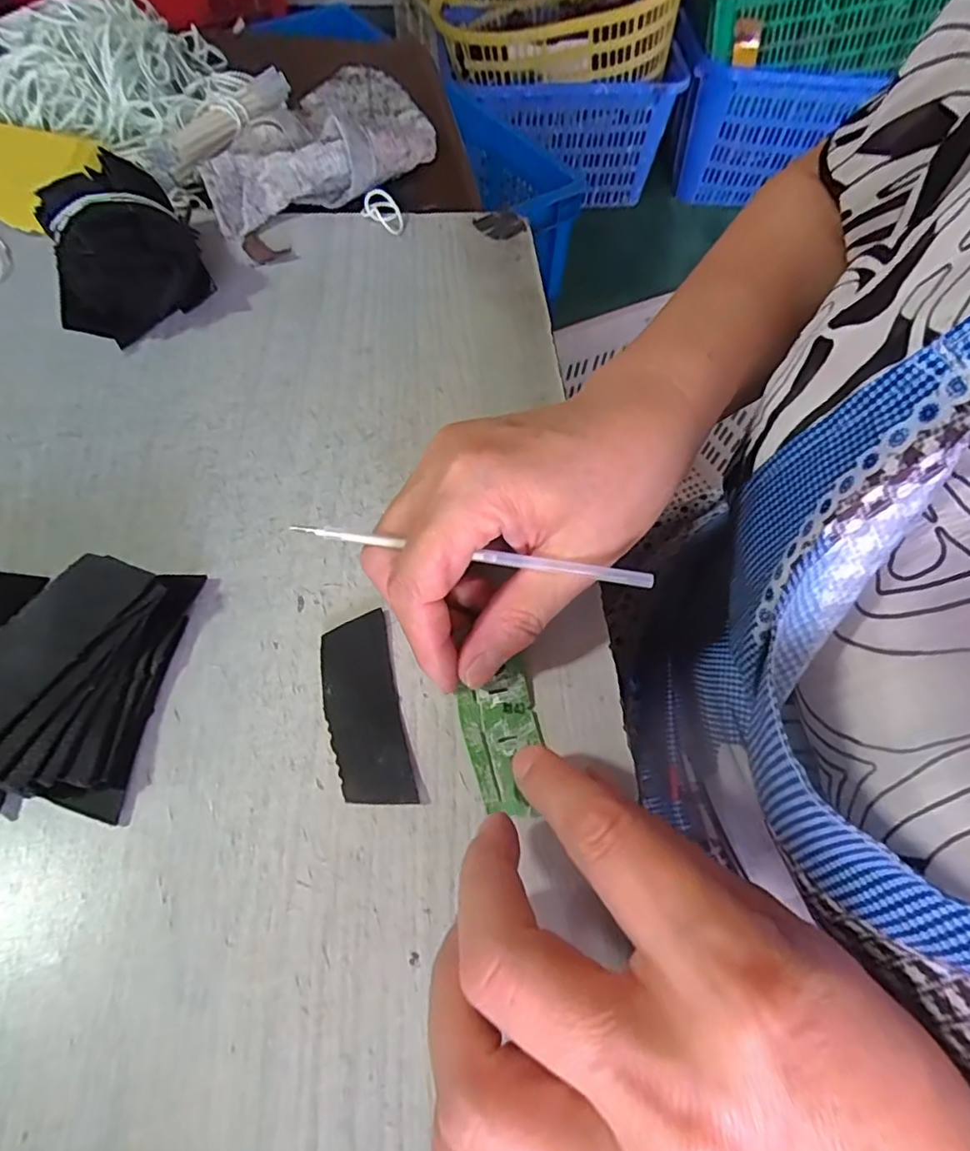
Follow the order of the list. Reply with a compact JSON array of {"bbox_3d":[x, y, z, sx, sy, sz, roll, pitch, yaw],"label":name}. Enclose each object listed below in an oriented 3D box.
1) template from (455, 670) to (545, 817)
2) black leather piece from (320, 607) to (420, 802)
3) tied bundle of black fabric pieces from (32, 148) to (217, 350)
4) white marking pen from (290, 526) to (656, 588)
[{"bbox_3d":[0.008,0.061,0.211,0.027,0.005,0.047,-13,62,-9],"label":"template"},{"bbox_3d":[-0.046,0.049,0.219,0.027,0.004,0.072,-12,62,-9],"label":"black leather piece"},{"bbox_3d":[-0.195,-0.174,0.309,0.071,0.054,0.084,-29,66,-17],"label":"tied bundle of black fabric pieces"},{"bbox_3d":[-0.006,-0.008,0.202,0.126,0.005,0.004,9,61,7],"label":"white marking pen"}]

